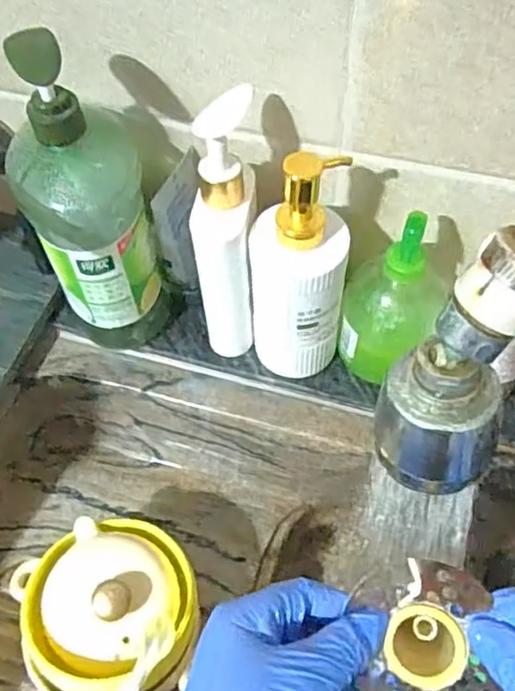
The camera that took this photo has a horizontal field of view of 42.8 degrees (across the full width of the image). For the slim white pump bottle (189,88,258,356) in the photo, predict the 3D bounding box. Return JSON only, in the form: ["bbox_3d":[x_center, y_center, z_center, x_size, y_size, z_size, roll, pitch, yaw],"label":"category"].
[{"bbox_3d":[-0.023,-0.081,0.515,0.042,0.233,0.066,6,56,6],"label":"slim white pump bottle"}]

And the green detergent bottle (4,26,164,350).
[{"bbox_3d":[-0.127,-0.100,0.509,0.093,0.275,0.080,-19,58,-11],"label":"green detergent bottle"}]

